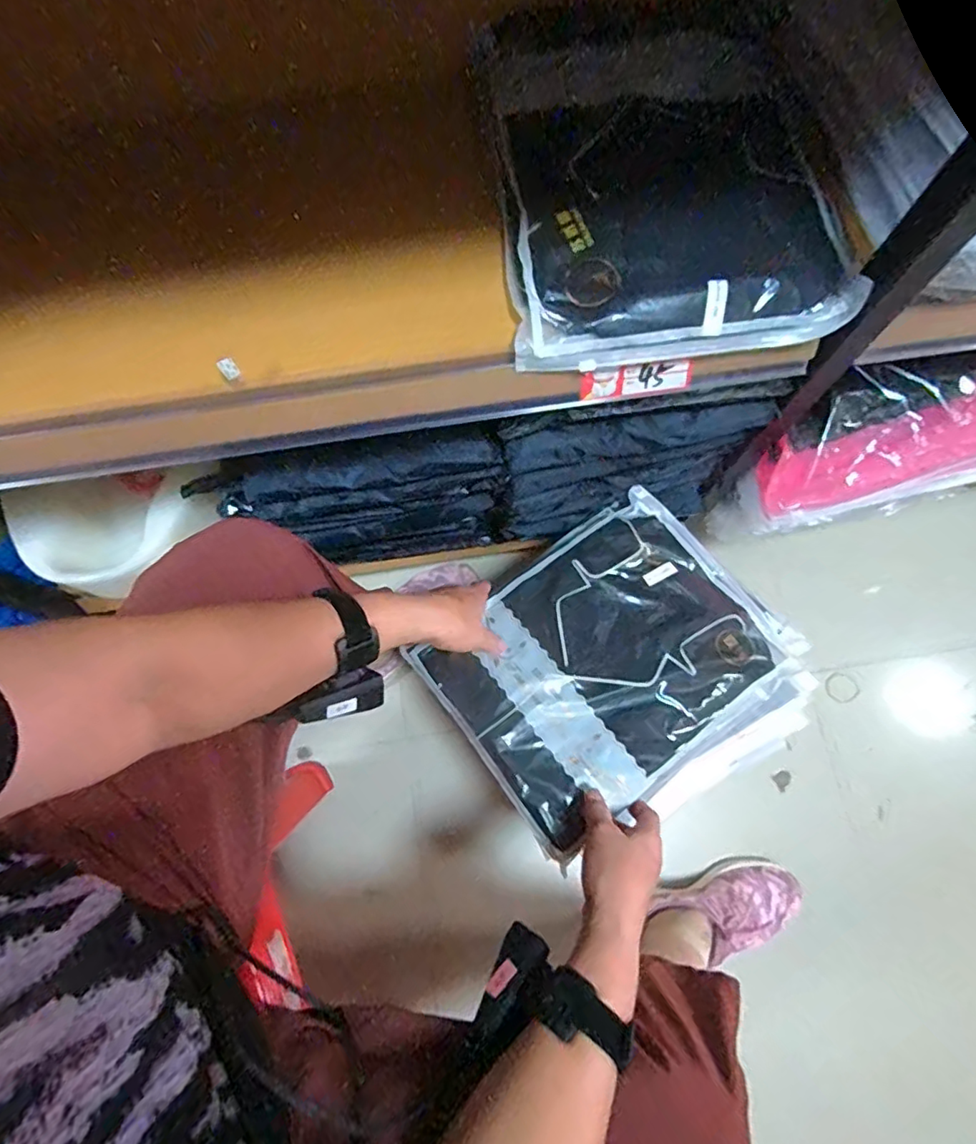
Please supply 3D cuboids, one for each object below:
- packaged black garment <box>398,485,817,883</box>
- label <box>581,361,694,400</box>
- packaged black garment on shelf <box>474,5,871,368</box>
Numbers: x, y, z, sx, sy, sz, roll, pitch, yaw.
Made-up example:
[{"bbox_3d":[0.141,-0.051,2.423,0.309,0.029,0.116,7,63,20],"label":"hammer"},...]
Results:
[{"bbox_3d":[0.128,0.083,0.598,0.342,0.024,0.255,-34,70,-16],"label":"packaged black garment"},{"bbox_3d":[0.118,-0.151,0.451,0.088,0.028,0.004,-7,55,-6],"label":"label"},{"bbox_3d":[0.131,-0.283,0.414,0.236,0.036,0.235,-7,91,1],"label":"packaged black garment on shelf"}]

